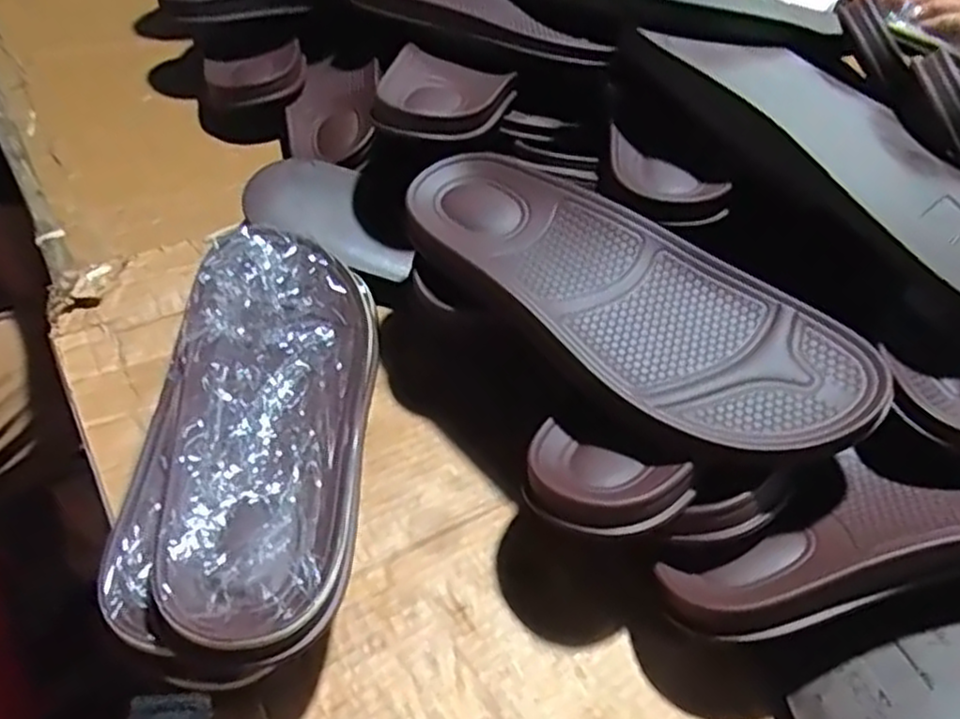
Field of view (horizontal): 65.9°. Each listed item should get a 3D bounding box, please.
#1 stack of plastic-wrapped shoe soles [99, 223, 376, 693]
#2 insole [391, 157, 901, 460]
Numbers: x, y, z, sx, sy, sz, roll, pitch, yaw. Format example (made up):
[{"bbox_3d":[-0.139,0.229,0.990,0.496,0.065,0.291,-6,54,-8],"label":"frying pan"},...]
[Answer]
[{"bbox_3d":[-0.108,0.026,0.374,0.103,0.060,0.259,3,48,-5],"label":"stack of plastic-wrapped shoe soles"},{"bbox_3d":[0.069,-0.037,0.378,0.259,0.025,0.093,36,57,23],"label":"insole"}]

